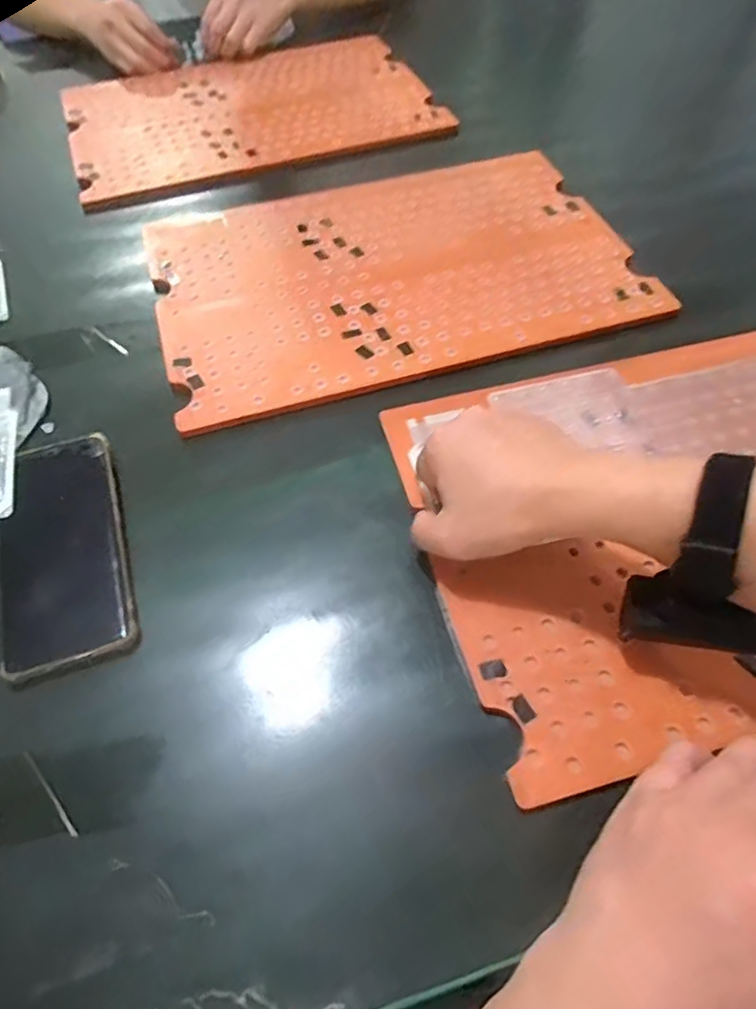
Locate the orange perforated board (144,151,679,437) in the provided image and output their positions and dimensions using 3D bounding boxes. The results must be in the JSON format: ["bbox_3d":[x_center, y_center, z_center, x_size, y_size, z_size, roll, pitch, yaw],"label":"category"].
[{"bbox_3d":[0.011,-0.222,0.538,0.419,0.005,0.281,-16,59,-9],"label":"orange perforated board"}]

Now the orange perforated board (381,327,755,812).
[{"bbox_3d":[0.237,-0.008,0.393,0.415,0.013,0.281,-13,59,-7],"label":"orange perforated board"}]

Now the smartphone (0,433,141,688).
[{"bbox_3d":[-0.206,0.028,0.379,0.077,0.018,0.165,-17,60,-10],"label":"smartphone"}]

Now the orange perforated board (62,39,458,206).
[{"bbox_3d":[-0.156,-0.487,0.705,0.417,0.007,0.278,-19,60,-11],"label":"orange perforated board"}]

